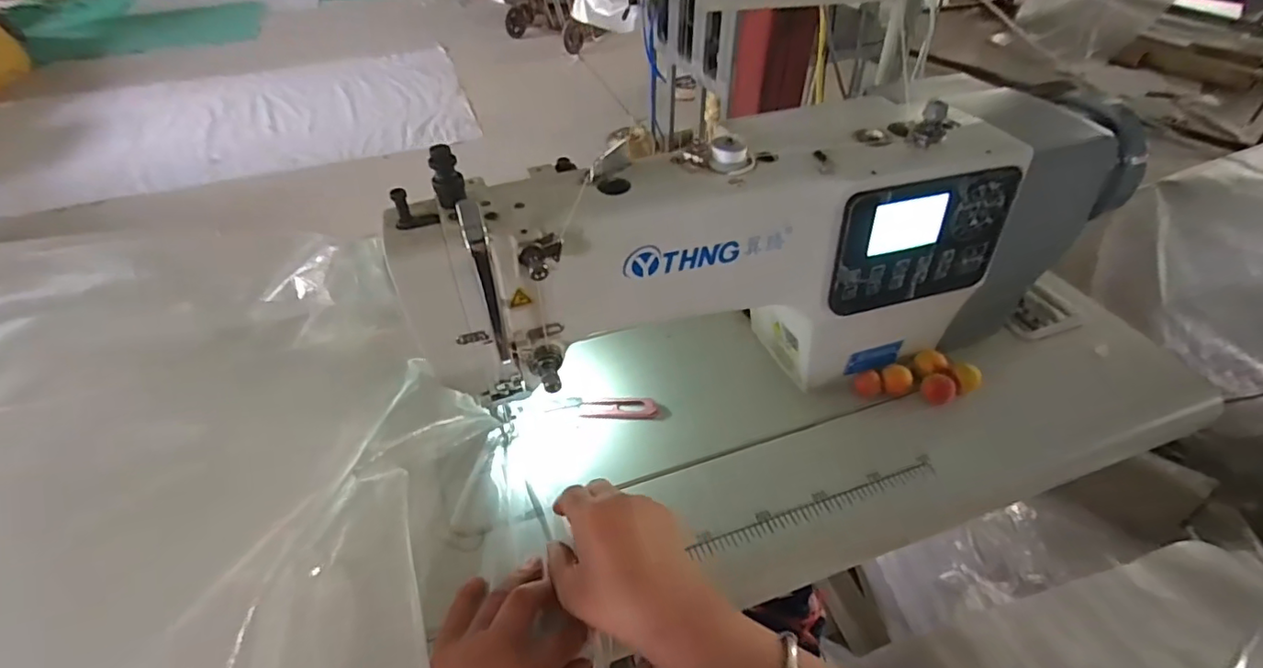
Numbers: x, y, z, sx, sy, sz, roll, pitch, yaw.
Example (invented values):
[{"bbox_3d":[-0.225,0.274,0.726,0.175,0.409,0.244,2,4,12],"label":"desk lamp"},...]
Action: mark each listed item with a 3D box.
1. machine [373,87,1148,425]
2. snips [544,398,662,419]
[{"bbox_3d":[0.126,-0.054,0.473,0.573,0.228,0.138,-16,47,-15],"label":"machine"},{"bbox_3d":[-0.024,0.070,0.535,0.102,0.015,0.022,3,45,4],"label":"snips"}]

